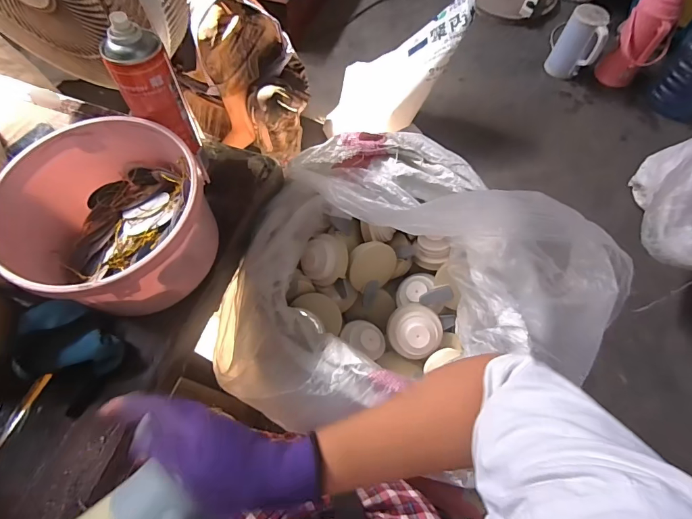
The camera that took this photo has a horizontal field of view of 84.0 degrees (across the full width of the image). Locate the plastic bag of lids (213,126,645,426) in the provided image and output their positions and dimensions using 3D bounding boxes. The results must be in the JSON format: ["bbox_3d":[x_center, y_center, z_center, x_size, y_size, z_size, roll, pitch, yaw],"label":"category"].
[{"bbox_3d":[0.088,0.001,0.569,0.521,0.218,0.377,-3,65,0],"label":"plastic bag of lids"}]

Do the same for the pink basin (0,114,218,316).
[{"bbox_3d":[-0.267,-0.040,0.454,0.197,0.121,0.201,0,65,1],"label":"pink basin"}]

